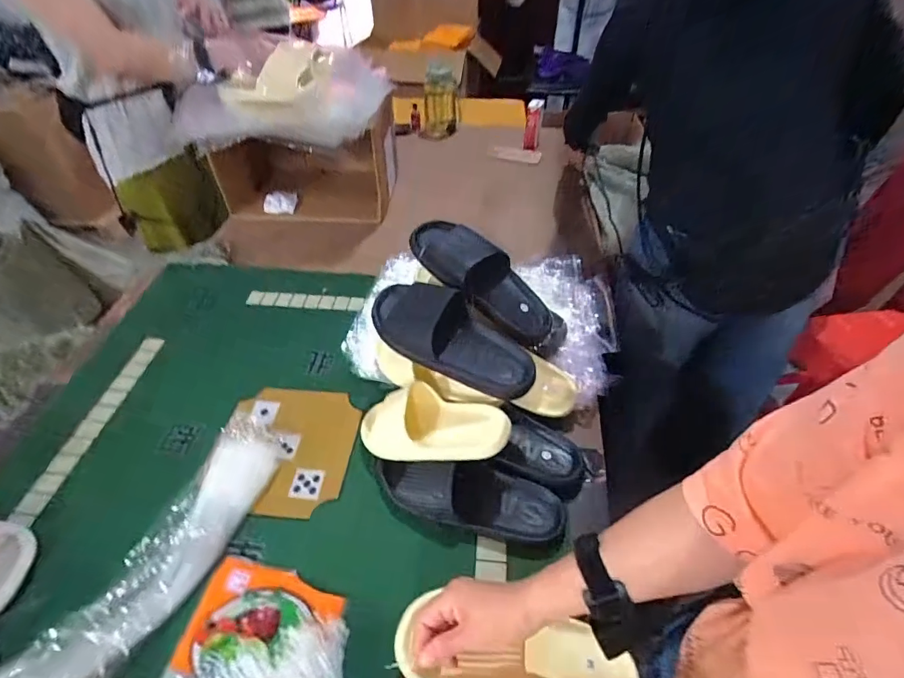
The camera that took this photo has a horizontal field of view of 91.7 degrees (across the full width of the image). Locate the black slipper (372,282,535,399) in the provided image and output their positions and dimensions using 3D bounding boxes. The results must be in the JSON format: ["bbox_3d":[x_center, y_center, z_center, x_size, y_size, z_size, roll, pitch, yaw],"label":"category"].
[{"bbox_3d":[-0.004,-0.008,0.633,0.259,0.068,0.107,17,48,17],"label":"black slipper"}]

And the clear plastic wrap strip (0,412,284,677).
[{"bbox_3d":[-0.376,0.282,0.544,0.114,0.030,0.433,18,48,18],"label":"clear plastic wrap strip"}]

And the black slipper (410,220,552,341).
[{"bbox_3d":[0.049,-0.094,0.690,0.262,0.069,0.113,39,51,-4],"label":"black slipper"}]

